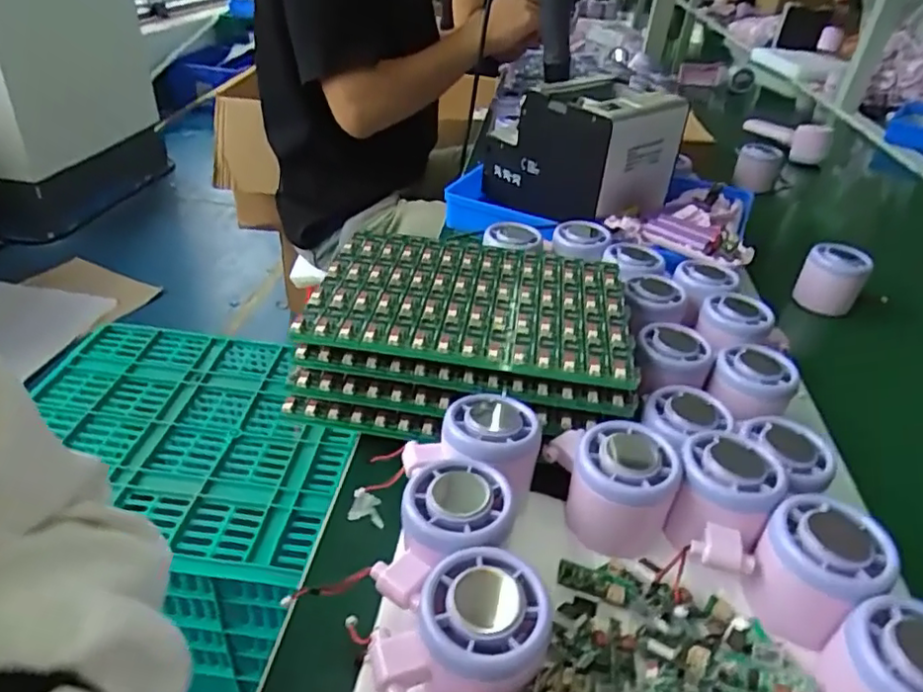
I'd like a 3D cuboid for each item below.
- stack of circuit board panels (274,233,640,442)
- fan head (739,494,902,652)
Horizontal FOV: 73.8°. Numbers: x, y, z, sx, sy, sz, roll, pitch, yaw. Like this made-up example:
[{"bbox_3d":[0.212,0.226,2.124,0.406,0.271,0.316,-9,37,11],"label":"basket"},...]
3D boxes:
[{"bbox_3d":[0.004,-0.014,0.459,0.229,0.058,0.178,7,35,3],"label":"stack of circuit board panels"},{"bbox_3d":[0.177,0.109,0.307,0.053,0.048,0.053,30,42,31],"label":"fan head"}]

